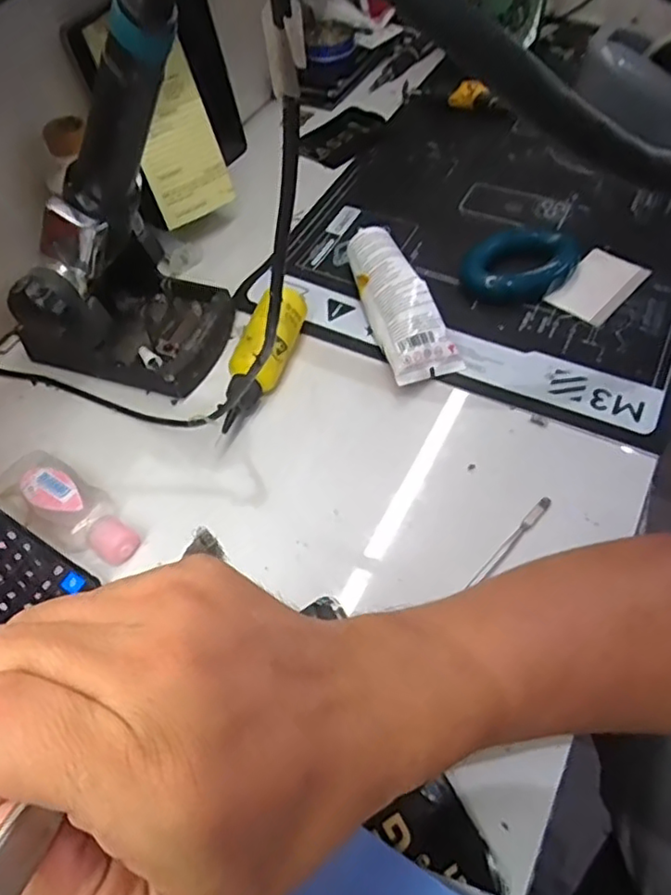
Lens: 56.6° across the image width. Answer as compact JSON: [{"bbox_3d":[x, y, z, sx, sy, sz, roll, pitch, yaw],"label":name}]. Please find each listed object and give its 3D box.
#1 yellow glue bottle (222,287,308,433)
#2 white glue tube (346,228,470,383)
[{"bbox_3d":[-0.054,-0.061,0.445,0.032,0.040,0.115,13,57,12],"label":"yellow glue bottle"},{"bbox_3d":[0.046,-0.112,0.475,0.051,0.039,0.141,-17,56,-8],"label":"white glue tube"}]

